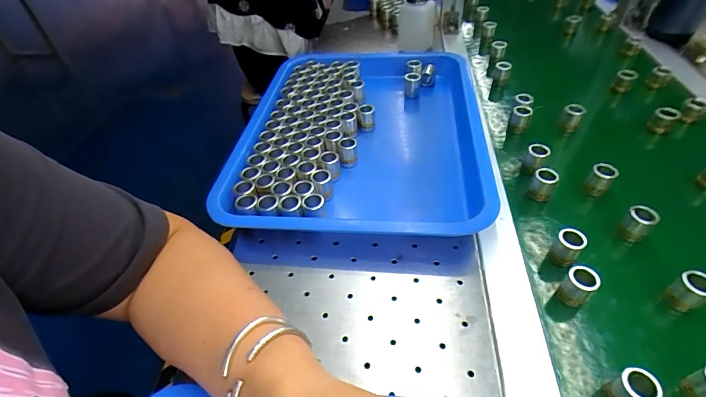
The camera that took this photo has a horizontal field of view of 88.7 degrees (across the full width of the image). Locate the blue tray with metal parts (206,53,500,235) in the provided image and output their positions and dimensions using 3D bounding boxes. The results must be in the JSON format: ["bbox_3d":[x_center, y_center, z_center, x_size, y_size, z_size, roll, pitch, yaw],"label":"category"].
[{"bbox_3d":[0.009,-0.089,0.469,0.300,0.044,0.348,0,47,5],"label":"blue tray with metal parts"}]

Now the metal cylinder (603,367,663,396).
[{"bbox_3d":[0.194,0.134,0.251,0.020,0.033,0.021,-2,47,3],"label":"metal cylinder"}]

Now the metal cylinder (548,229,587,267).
[{"bbox_3d":[0.198,0.044,0.331,0.020,0.026,0.021,-33,53,-24],"label":"metal cylinder"}]

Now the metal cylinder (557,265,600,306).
[{"bbox_3d":[0.191,0.074,0.306,0.022,0.028,0.023,-2,47,3],"label":"metal cylinder"}]

